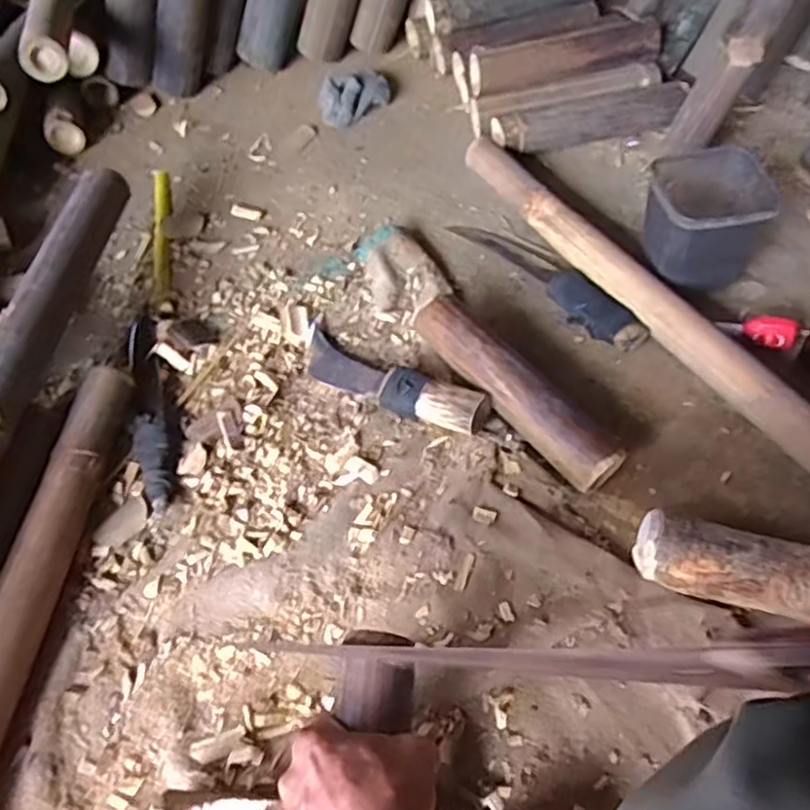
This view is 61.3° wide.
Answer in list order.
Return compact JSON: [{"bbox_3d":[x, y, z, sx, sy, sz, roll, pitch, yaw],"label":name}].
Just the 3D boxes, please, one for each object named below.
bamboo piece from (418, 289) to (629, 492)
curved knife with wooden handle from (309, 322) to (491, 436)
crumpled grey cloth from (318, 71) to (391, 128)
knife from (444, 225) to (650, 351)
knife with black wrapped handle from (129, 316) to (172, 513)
[{"bbox_3d":[0.112,-0.021,0.704,0.061,0.059,0.266,-34,60,-19],"label":"bamboo piece"},{"bbox_3d":[-0.020,-0.033,0.734,0.236,0.041,0.063,24,60,19],"label":"curved knife with wooden handle"},{"bbox_3d":[-0.076,-0.473,1.051,0.113,0.047,0.076,-14,56,-6],"label":"crumpled grey cloth"},{"bbox_3d":[0.164,-0.160,0.822,0.058,0.033,0.298,-36,61,-20],"label":"knife"},{"bbox_3d":[-0.280,-0.002,0.745,0.033,0.023,0.273,-16,56,-7],"label":"knife with black wrapped handle"}]

